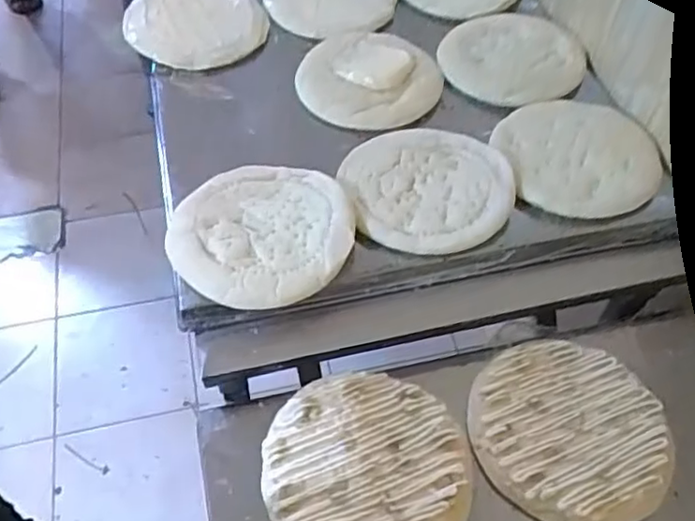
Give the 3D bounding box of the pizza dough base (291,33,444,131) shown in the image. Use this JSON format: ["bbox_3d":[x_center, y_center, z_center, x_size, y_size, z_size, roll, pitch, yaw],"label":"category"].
[{"bbox_3d":[0.035,-0.269,0.937,0.196,0.033,0.223,15,54,10],"label":"pizza dough base"}]

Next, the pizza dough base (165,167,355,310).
[{"bbox_3d":[-0.097,-0.036,0.723,0.195,0.032,0.195,-25,57,-19],"label":"pizza dough base"}]

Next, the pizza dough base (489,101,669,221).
[{"bbox_3d":[0.289,-0.135,0.823,0.193,0.030,0.191,1,53,-1],"label":"pizza dough base"}]

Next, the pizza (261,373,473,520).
[{"bbox_3d":[0.019,0.203,0.639,0.194,0.019,0.191,1,53,-1],"label":"pizza"}]

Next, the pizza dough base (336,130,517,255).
[{"bbox_3d":[0.095,-0.090,0.785,0.196,0.025,0.195,1,53,-1],"label":"pizza dough base"}]

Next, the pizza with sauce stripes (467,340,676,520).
[{"bbox_3d":[0.225,0.170,0.670,0.192,0.019,0.187,1,53,-1],"label":"pizza with sauce stripes"}]

